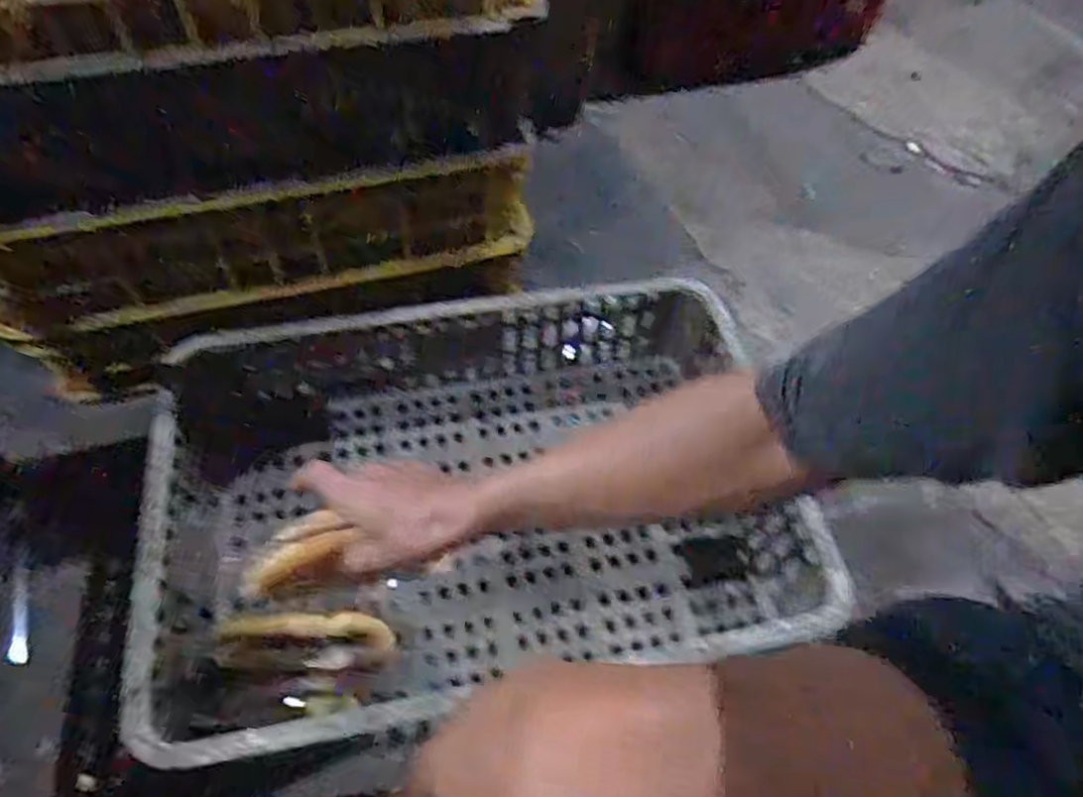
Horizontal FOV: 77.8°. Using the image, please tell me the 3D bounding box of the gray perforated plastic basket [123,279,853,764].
[{"bbox_3d":[-0.063,0.094,0.689,0.589,0.148,0.416,-7,56,-9],"label":"gray perforated plastic basket"}]

